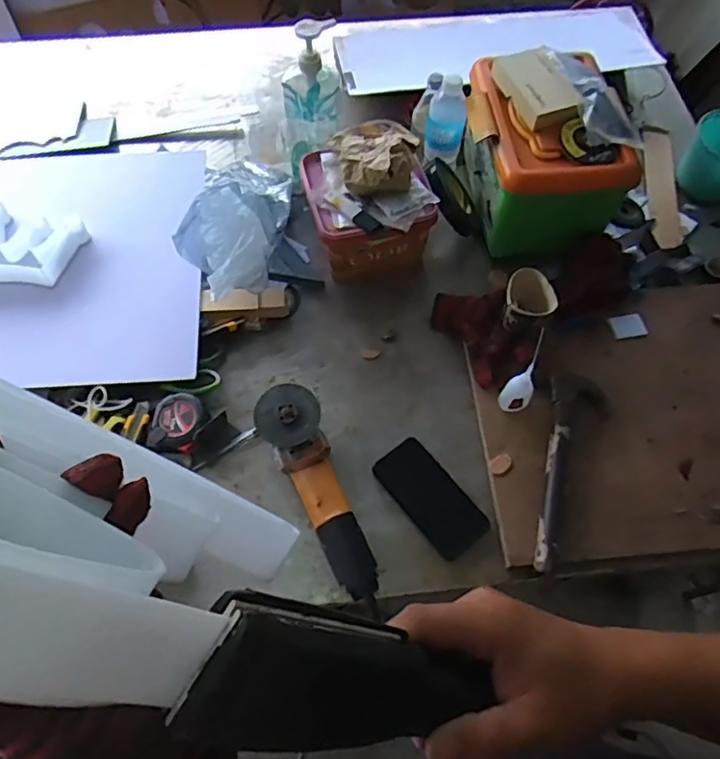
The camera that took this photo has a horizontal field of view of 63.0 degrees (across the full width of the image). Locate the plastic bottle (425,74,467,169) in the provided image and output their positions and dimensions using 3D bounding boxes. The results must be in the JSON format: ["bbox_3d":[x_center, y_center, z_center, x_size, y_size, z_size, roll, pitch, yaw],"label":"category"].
[{"bbox_3d":[0.141,-0.422,0.965,0.058,0.137,0.055,-5,64,-3],"label":"plastic bottle"}]

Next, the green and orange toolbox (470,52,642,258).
[{"bbox_3d":[0.287,-0.354,0.959,0.205,0.172,0.287,-8,64,-5],"label":"green and orange toolbox"}]

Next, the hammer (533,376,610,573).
[{"bbox_3d":[0.291,0.122,0.795,0.085,0.025,0.279,11,64,5],"label":"hammer"}]

